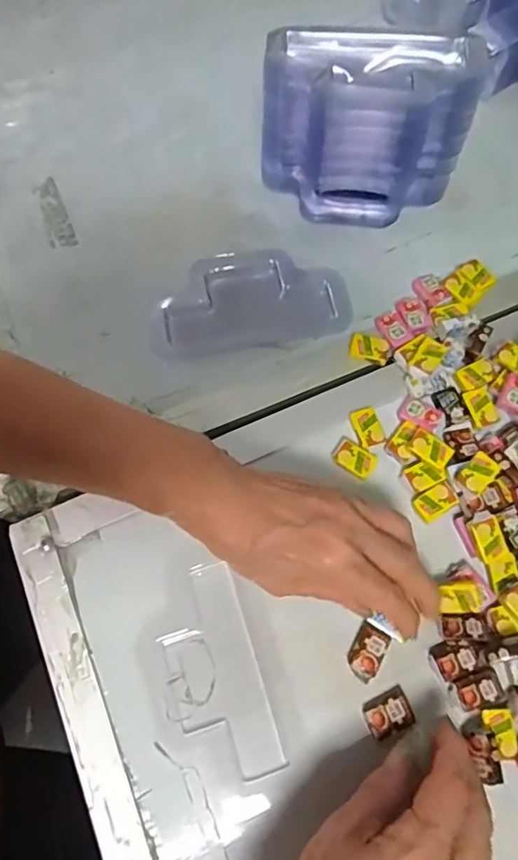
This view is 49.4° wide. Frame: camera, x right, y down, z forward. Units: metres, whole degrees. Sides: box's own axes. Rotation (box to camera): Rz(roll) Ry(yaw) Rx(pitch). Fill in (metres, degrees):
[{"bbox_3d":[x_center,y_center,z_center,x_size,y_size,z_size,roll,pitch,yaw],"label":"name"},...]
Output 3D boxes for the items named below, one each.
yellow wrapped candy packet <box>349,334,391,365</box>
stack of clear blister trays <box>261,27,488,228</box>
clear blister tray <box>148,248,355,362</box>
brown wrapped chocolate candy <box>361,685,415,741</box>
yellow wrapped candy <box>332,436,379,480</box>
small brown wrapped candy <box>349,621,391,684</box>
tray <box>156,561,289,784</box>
[{"bbox_3d":[0.077,-0.056,0.390,0.027,0.007,0.017,17,70,7],"label":"yellow wrapped candy packet"},{"bbox_3d":[0.072,-0.210,0.400,0.135,0.109,0.081,10,70,5],"label":"stack of clear blister trays"},{"bbox_3d":[-0.009,-0.093,0.404,0.139,0.014,0.075,-10,69,-3],"label":"clear blister tray"},{"bbox_3d":[0.072,0.158,0.314,0.026,0.008,0.020,-22,70,-7],"label":"brown wrapped chocolate candy"},{"bbox_3d":[0.061,0.018,0.361,0.028,0.004,0.018,37,74,14],"label":"yellow wrapped candy"},{"bbox_3d":[0.063,0.128,0.325,0.018,0.006,0.029,30,72,12],"label":"small brown wrapped candy"},{"bbox_3d":[-0.026,0.140,0.326,0.050,0.008,0.115,-18,70,-6],"label":"tray"}]

